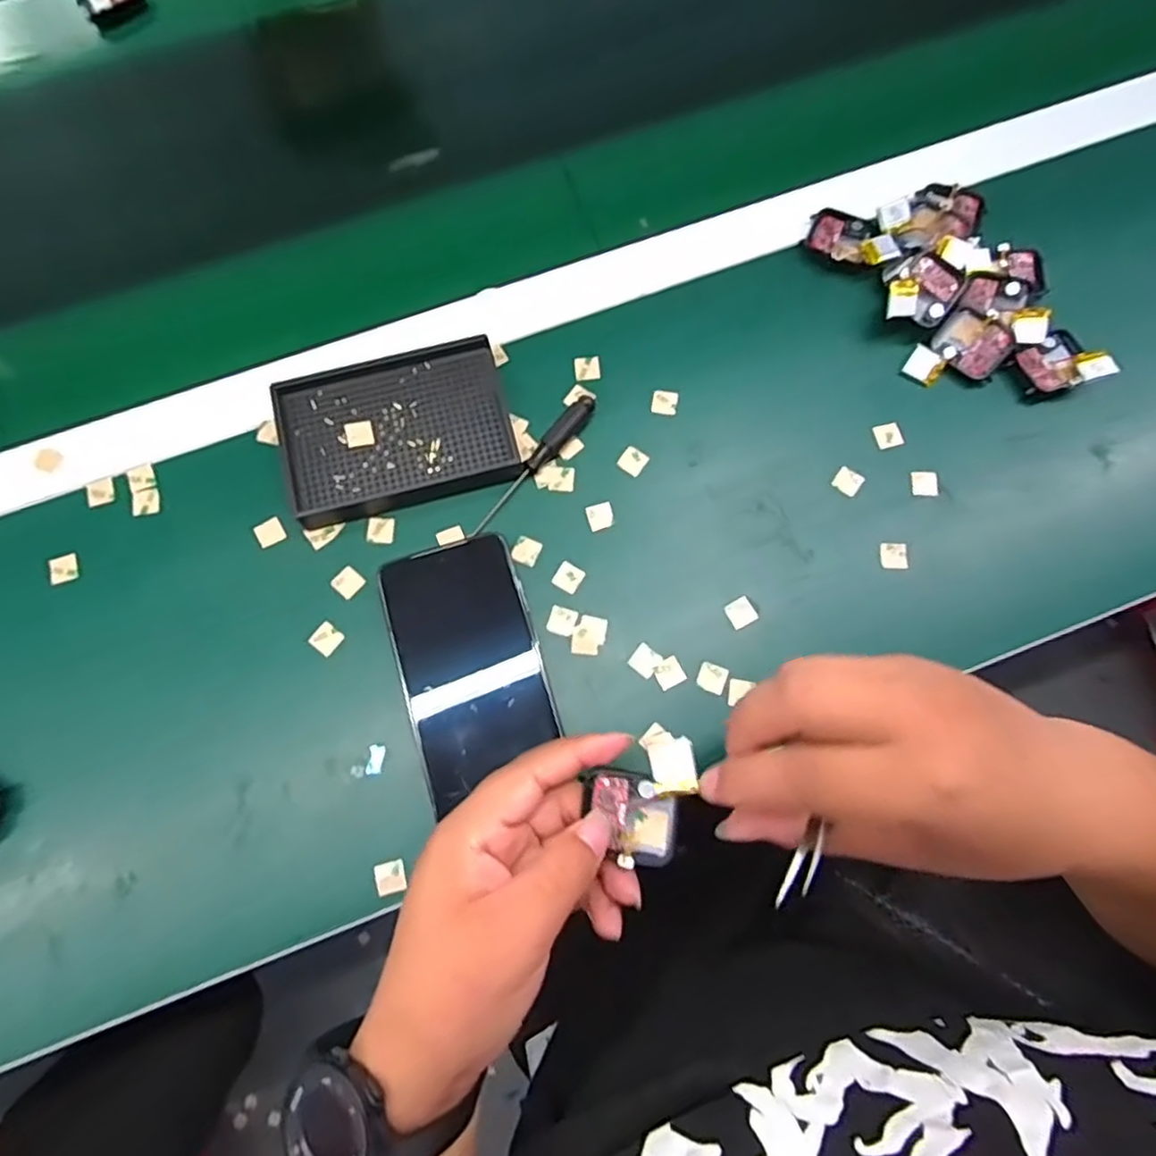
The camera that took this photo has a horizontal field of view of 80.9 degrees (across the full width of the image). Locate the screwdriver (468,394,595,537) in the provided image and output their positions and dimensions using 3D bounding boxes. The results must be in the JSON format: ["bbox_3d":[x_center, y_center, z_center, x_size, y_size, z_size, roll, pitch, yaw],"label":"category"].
[{"bbox_3d":[-0.028,-0.069,0.414,0.011,0.015,0.109,39,78,10],"label":"screwdriver"}]

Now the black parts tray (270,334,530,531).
[{"bbox_3d":[-0.111,-0.092,0.420,0.135,0.023,0.092,-14,75,-4],"label":"black parts tray"}]

